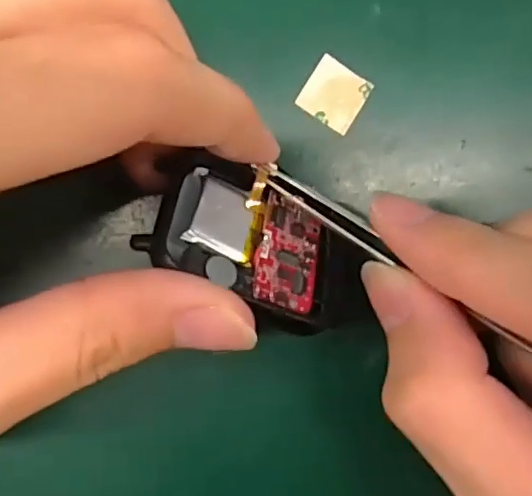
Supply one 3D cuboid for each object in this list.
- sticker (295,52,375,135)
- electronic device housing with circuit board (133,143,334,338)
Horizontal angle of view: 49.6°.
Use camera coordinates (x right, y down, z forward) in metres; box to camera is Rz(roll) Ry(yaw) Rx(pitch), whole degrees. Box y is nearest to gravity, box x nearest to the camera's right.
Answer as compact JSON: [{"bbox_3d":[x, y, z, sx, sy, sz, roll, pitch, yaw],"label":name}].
[{"bbox_3d":[0.018,-0.039,0.145,0.015,0.004,0.015,32,86,-6],"label":"sticker"},{"bbox_3d":[-0.003,-0.003,0.129,0.043,0.005,0.035,22,55,-16],"label":"electronic device housing with circuit board"}]

